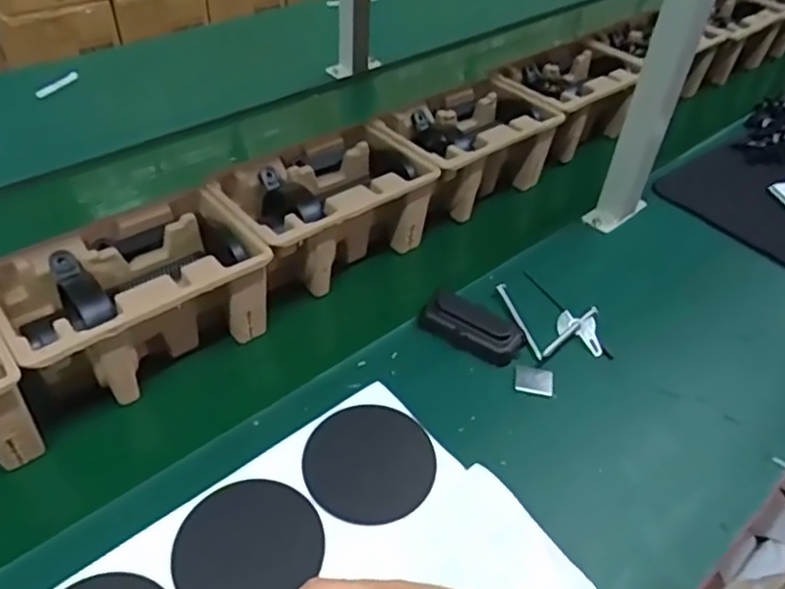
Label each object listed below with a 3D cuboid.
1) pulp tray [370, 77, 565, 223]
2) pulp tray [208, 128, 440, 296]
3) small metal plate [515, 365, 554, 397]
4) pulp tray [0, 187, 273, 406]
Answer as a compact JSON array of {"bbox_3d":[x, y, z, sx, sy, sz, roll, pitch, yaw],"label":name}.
[{"bbox_3d":[0.094,-0.192,0.835,0.233,0.097,0.142,-29,51,-31],"label":"pulp tray"},{"bbox_3d":[-0.075,-0.094,0.718,0.219,0.099,0.148,-26,50,-30],"label":"pulp tray"},{"bbox_3d":[0.140,0.085,0.620,0.038,0.004,0.036,6,42,2],"label":"small metal plate"},{"bbox_3d":[-0.243,0.005,0.601,0.220,0.100,0.142,-27,51,-30],"label":"pulp tray"}]

